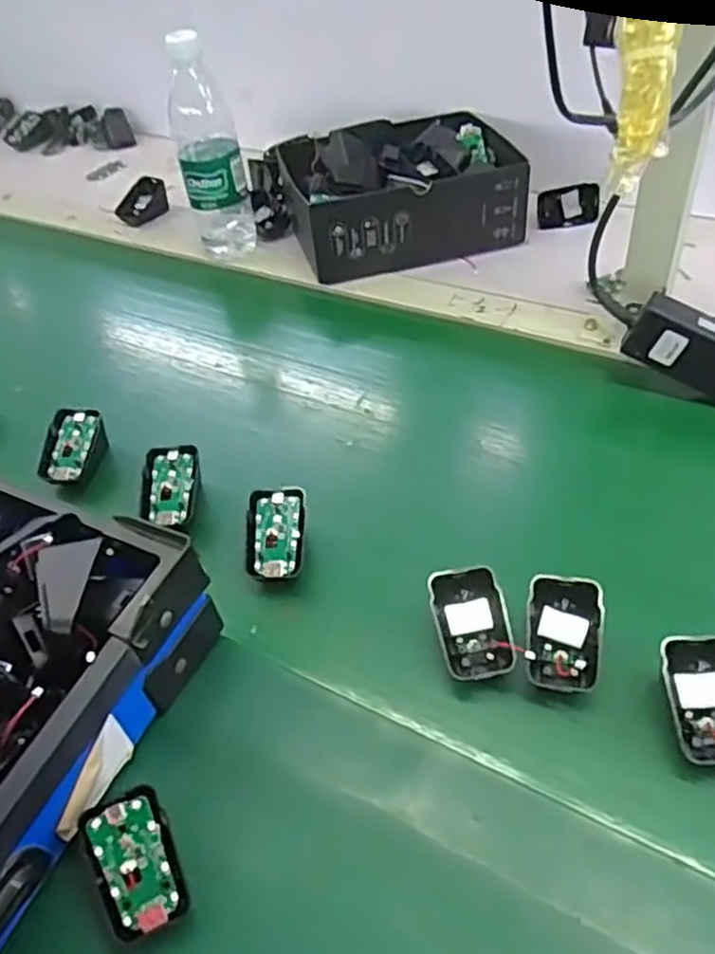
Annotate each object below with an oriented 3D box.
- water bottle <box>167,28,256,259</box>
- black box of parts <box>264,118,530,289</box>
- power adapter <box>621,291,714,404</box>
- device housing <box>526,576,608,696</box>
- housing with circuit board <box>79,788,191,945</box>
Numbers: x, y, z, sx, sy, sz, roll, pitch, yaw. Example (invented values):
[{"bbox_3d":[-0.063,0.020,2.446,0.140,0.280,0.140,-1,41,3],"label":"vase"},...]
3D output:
[{"bbox_3d":[-0.159,-0.343,0.802,0.066,0.225,0.053,-13,45,-5],"label":"water bottle"},{"bbox_3d":[0.051,-0.320,0.842,0.244,0.104,0.190,-15,45,-7],"label":"black box of parts"},{"bbox_3d":[0.281,-0.097,0.604,0.120,0.055,0.033,29,53,6],"label":"power adapter"},{"bbox_3d":[0.129,0.097,0.463,0.043,0.019,0.071,4,77,12],"label":"device housing"},{"bbox_3d":[-0.116,0.201,0.388,0.043,0.013,0.068,-19,81,-20],"label":"housing with circuit board"}]

